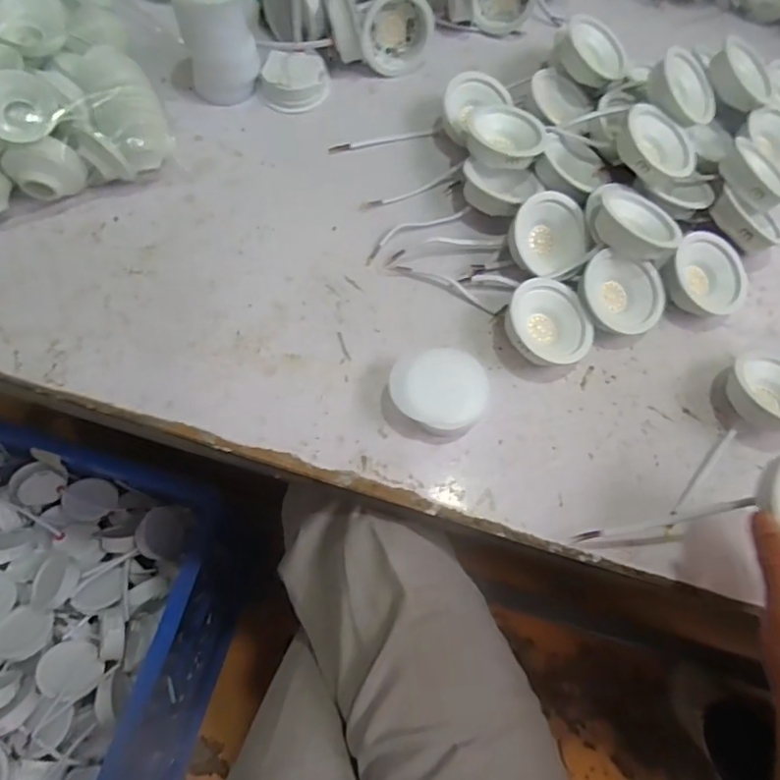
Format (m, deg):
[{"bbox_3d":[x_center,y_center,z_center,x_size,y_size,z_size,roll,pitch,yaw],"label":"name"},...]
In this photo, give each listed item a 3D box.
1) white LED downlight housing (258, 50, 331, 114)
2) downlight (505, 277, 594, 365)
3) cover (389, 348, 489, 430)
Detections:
[{"bbox_3d":[-0.094,-0.302,0.552,0.067,0.020,0.058,-9,69,-6],"label":"white LED downlight housing"},{"bbox_3d":[0.124,-0.052,0.451,0.069,0.021,0.069,5,73,-17],"label":"downlight"},{"bbox_3d":[0.038,0.003,0.432,0.070,0.030,0.061,-14,70,-8],"label":"cover"}]

